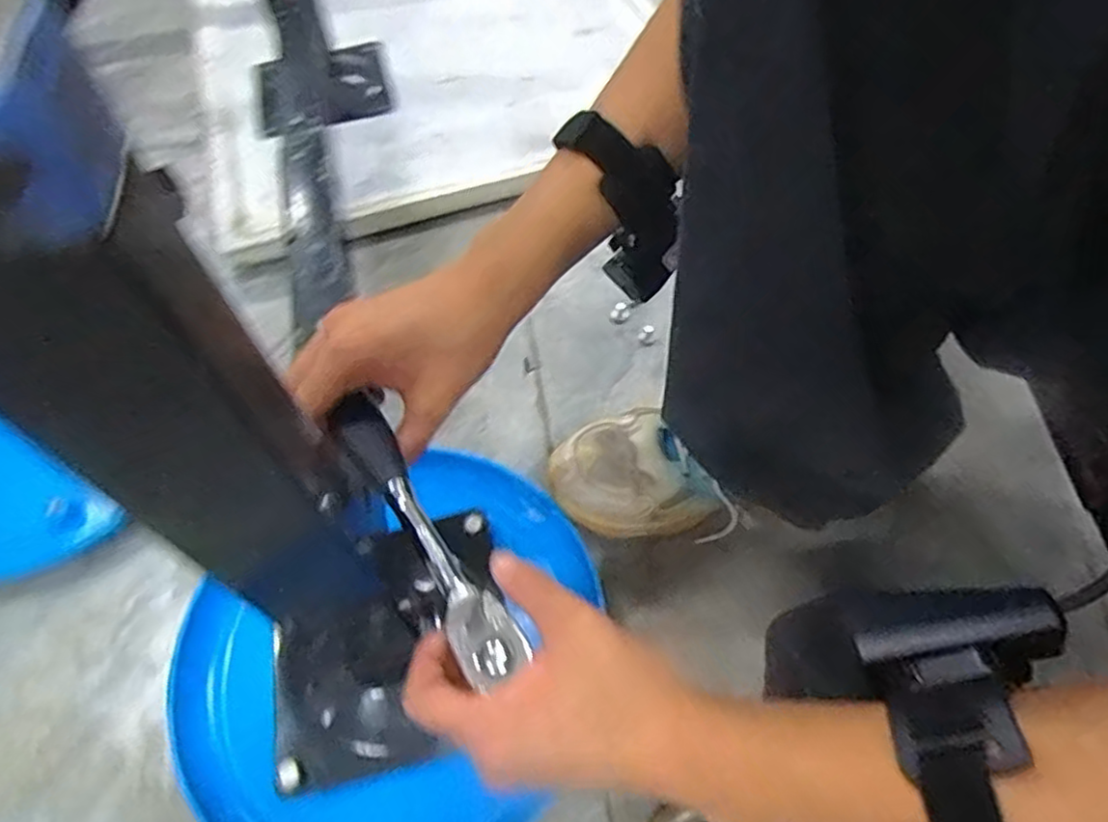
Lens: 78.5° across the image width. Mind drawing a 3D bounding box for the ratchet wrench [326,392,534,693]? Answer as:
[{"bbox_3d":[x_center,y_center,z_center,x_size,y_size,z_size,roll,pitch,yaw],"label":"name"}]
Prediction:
[{"bbox_3d":[-0.064,0.056,0.323,0.028,0.021,0.154,-31,64,-13],"label":"ratchet wrench"}]

